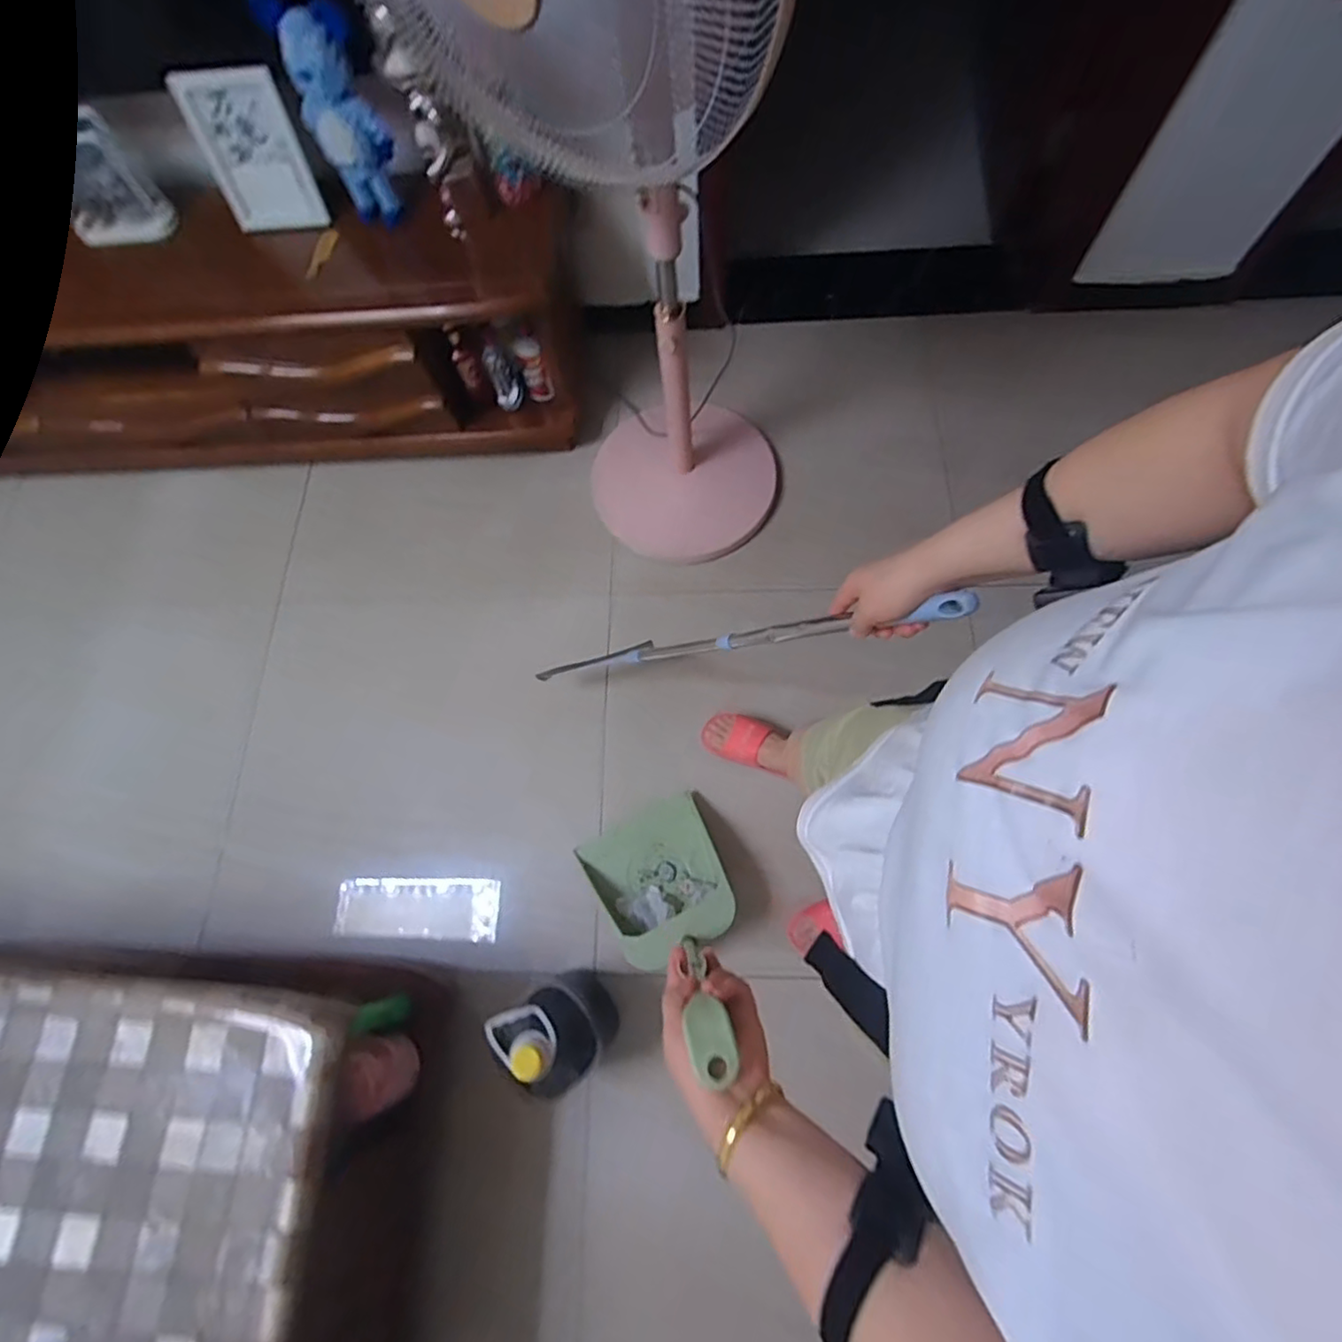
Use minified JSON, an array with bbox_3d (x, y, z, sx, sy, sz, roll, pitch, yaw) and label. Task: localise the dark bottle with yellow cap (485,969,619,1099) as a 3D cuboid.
[{"bbox_3d":[-0.171,0.561,0.989,0.117,0.294,0.142,-34,73,-8],"label":"dark bottle with yellow cap"}]

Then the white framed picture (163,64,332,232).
[{"bbox_3d":[-0.811,-1.006,1.229,0.211,0.242,0.017,0,44,6],"label":"white framed picture"}]

